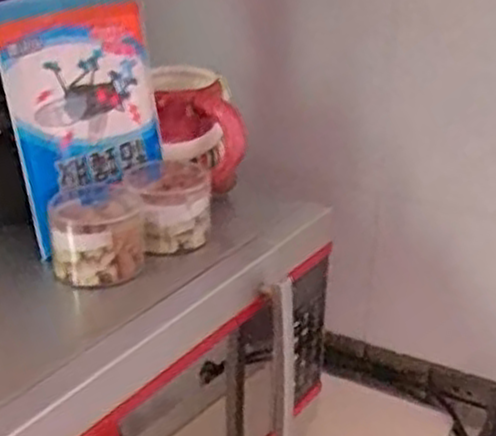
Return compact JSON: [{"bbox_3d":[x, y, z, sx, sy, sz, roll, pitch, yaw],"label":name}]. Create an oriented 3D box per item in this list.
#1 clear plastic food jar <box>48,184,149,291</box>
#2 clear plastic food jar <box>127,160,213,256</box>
[{"bbox_3d":[-0.126,0.012,0.656,0.078,0.055,0.093,-6,26,-13],"label":"clear plastic food jar"},{"bbox_3d":[-0.070,-0.012,0.701,0.070,0.057,0.084,-6,26,-14],"label":"clear plastic food jar"}]

